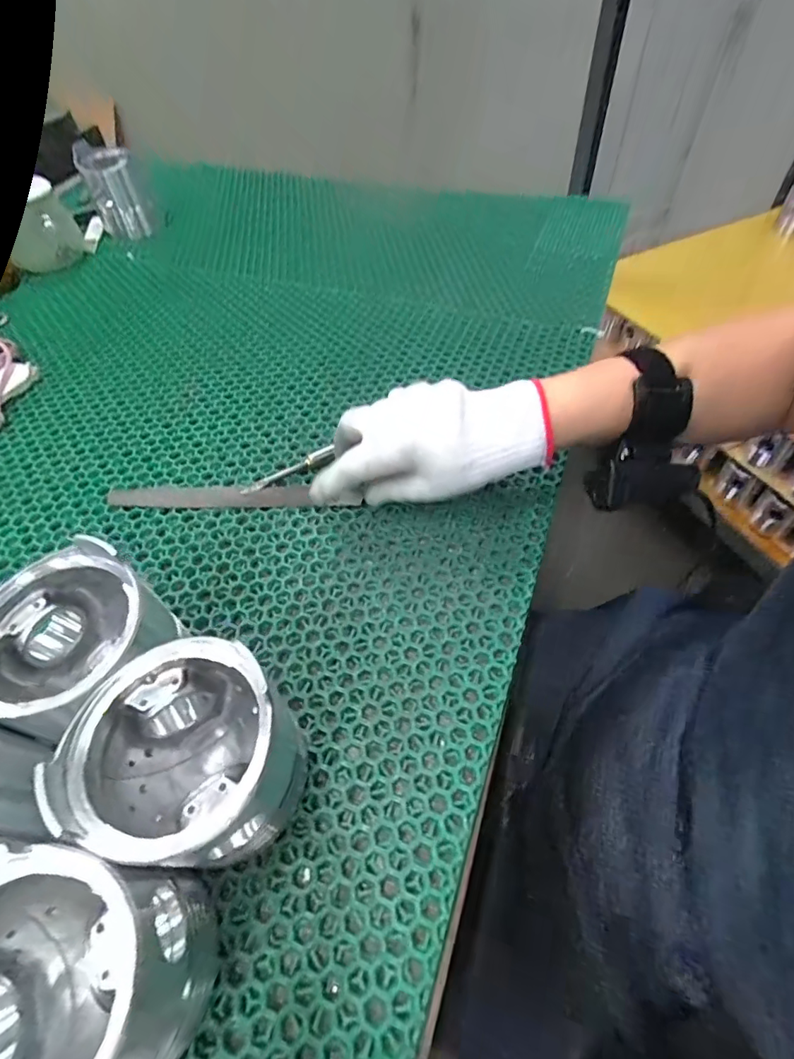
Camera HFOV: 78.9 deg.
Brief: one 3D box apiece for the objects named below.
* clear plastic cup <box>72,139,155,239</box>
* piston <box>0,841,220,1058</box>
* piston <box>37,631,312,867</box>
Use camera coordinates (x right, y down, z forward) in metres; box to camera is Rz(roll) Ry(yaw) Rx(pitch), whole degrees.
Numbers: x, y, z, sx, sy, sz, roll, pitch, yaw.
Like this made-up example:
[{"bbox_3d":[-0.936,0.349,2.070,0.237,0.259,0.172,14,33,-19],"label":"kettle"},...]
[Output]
[{"bbox_3d":[-0.388,-0.466,0.661,0.063,0.090,0.055,-31,59,-19],"label":"clear plastic cup"},{"bbox_3d":[-0.129,0.173,0.186,0.086,0.085,0.090,-1,54,1],"label":"piston"},{"bbox_3d":[-0.090,0.106,0.228,0.079,0.093,0.086,-1,54,1],"label":"piston"}]

